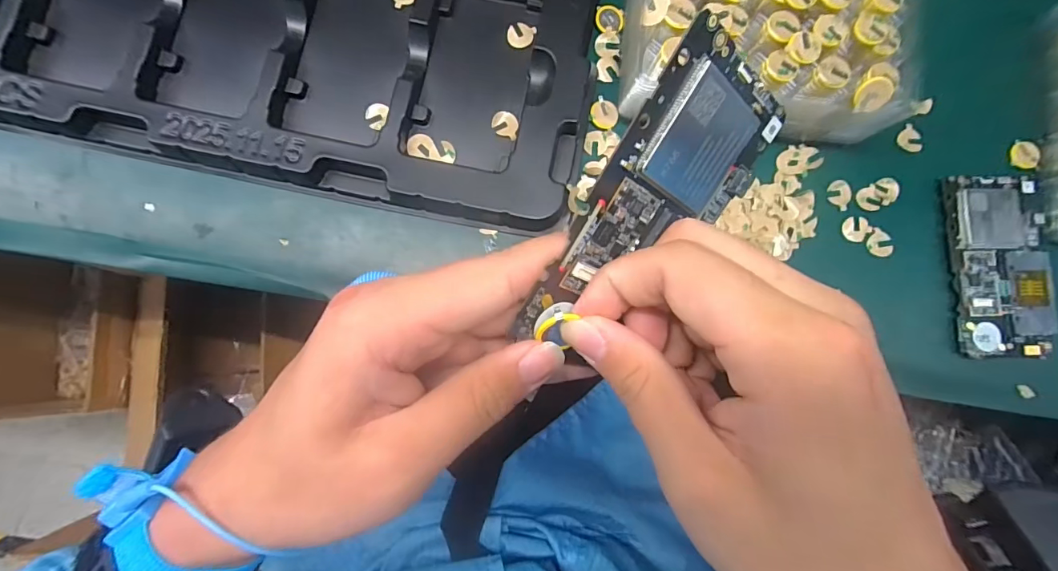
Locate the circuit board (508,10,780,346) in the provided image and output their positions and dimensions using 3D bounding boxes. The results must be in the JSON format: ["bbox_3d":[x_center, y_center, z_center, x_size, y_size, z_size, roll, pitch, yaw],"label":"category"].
[{"bbox_3d":[0.048,-0.027,0.170,0.063,0.004,0.118,20,106,-38],"label":"circuit board"}]

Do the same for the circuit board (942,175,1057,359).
[{"bbox_3d":[0.329,-0.014,0.317,0.064,0.011,0.126,-1,85,-4],"label":"circuit board"}]

